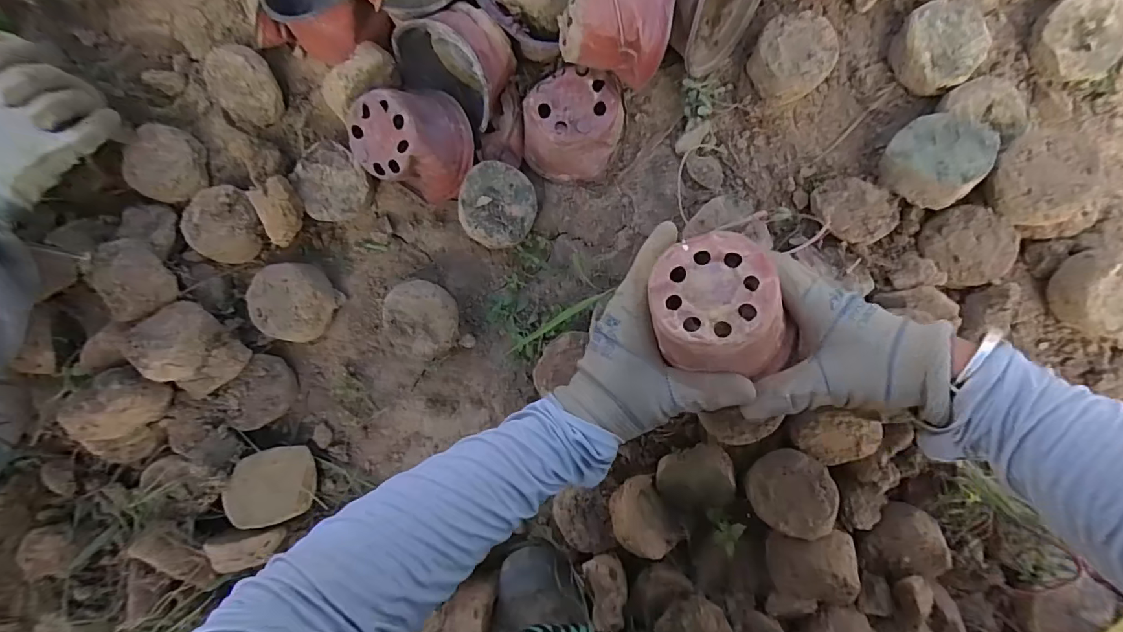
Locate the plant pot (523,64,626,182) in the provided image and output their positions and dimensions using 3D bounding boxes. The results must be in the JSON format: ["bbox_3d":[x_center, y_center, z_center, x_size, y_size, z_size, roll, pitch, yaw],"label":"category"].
[{"bbox_3d":[0.010,-0.168,0.427,0.084,0.062,0.079,0,94,2],"label":"plant pot"}]

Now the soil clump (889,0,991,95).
[{"bbox_3d":[0.331,-0.235,0.423,0.063,0.031,0.070,-20,94,3],"label":"soil clump"}]

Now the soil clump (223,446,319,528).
[{"bbox_3d":[-0.286,0.167,0.477,0.074,0.040,0.071,-8,93,-28],"label":"soil clump"}]

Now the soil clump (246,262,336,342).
[{"bbox_3d":[-0.261,-0.013,0.470,0.076,0.047,0.072,-3,94,2],"label":"soil clump"}]

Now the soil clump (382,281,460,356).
[{"bbox_3d":[-0.133,0.002,0.464,0.070,0.051,0.069,0,94,2],"label":"soil clump"}]

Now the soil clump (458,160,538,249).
[{"bbox_3d":[-0.058,-0.102,0.450,0.067,0.040,0.073,1,94,2],"label":"soil clump"}]

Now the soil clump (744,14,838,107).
[{"bbox_3d":[0.204,-0.230,0.426,0.064,0.034,0.064,0,94,2],"label":"soil clump"}]

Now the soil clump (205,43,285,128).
[{"bbox_3d":[-0.297,-0.216,0.457,0.062,0.048,0.060,0,94,2],"label":"soil clump"}]

